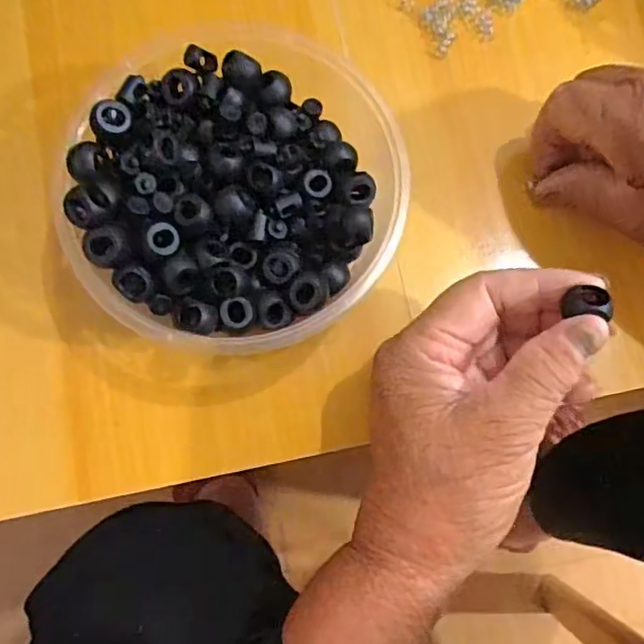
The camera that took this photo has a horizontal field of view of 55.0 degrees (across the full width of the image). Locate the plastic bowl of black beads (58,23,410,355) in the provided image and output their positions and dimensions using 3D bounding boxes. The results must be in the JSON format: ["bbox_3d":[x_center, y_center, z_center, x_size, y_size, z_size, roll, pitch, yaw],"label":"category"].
[{"bbox_3d":[-0.037,-0.058,0.281,0.134,0.061,0.143,0,78,-1],"label":"plastic bowl of black beads"}]

